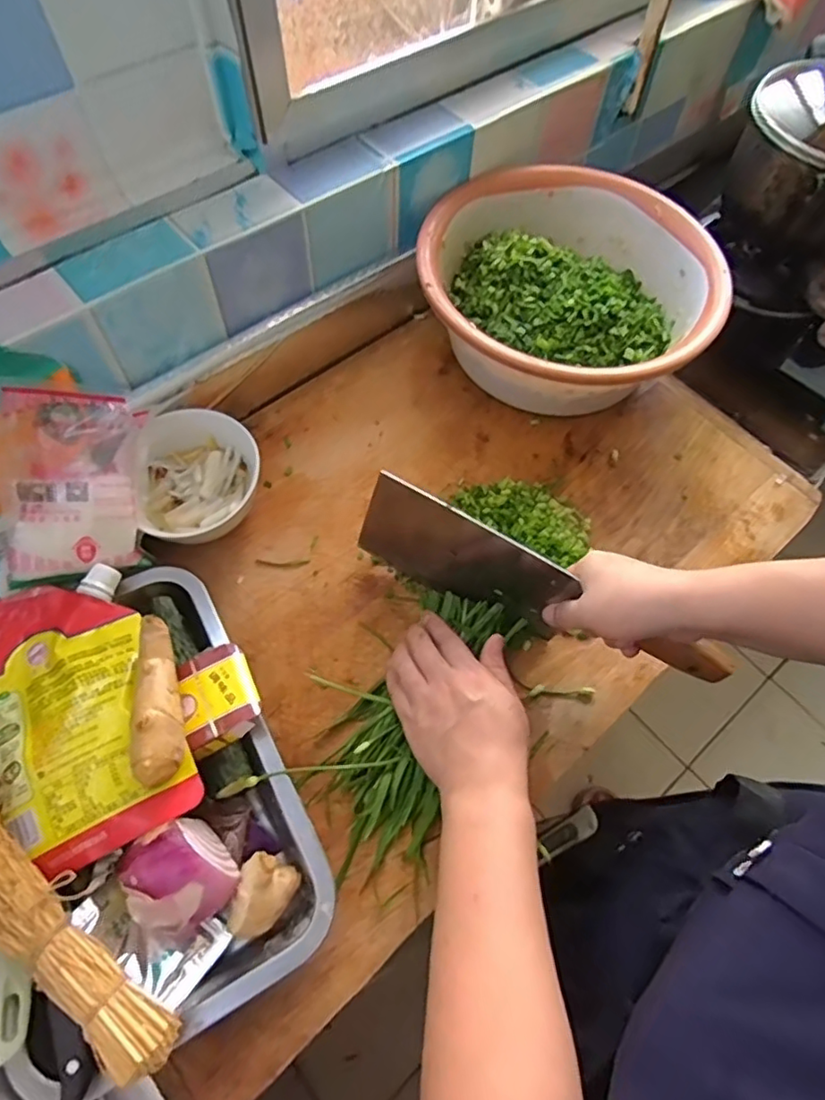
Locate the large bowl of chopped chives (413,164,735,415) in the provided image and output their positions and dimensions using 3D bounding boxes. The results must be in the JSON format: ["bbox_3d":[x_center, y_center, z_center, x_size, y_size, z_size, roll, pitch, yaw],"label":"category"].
[{"bbox_3d":[0.152,-0.248,0.617,0.274,0.114,0.274,1,62,-2],"label":"large bowl of chopped chives"}]

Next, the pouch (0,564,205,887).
[{"bbox_3d":[-0.235,0.108,0.411,0.127,0.024,0.200,-32,68,-17],"label":"pouch"}]

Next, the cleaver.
[{"bbox_3d":[0.097,0.027,0.473,0.289,0.109,0.032,25,64,10],"label":"cleaver"}]

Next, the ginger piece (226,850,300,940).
[{"bbox_3d":[-0.100,0.224,0.390,0.037,0.031,0.049,28,65,12],"label":"ginger piece"}]

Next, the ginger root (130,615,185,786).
[{"bbox_3d":[-0.167,0.096,0.397,0.028,0.025,0.107,-9,63,-7],"label":"ginger root"}]

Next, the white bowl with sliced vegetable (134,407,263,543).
[{"bbox_3d":[-0.184,-0.064,0.527,0.102,0.078,0.111,1,62,-2],"label":"white bowl with sliced vegetable"}]

